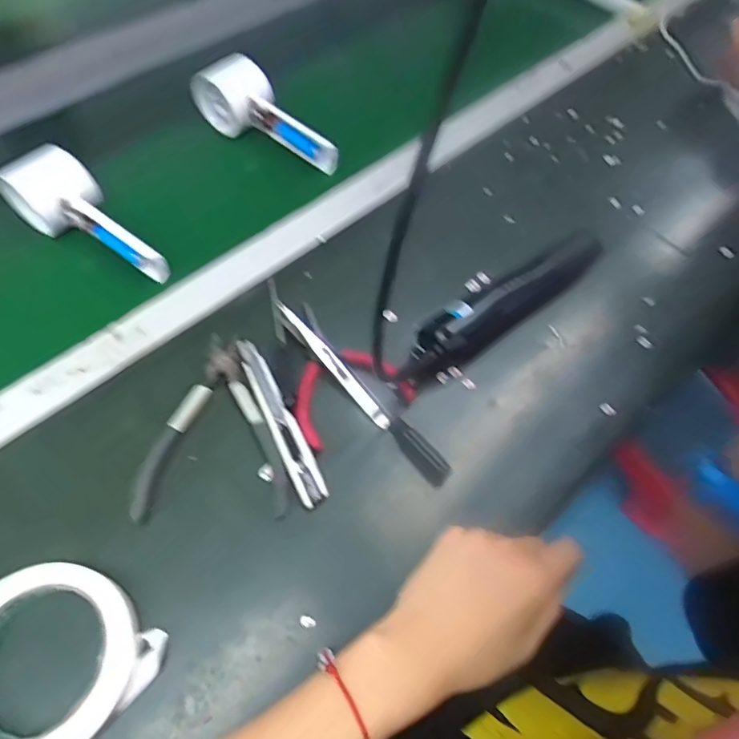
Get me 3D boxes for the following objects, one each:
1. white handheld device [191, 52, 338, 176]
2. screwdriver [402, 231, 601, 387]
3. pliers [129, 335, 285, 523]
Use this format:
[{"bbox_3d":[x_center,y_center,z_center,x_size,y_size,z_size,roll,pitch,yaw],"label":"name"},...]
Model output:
[{"bbox_3d":[-0.104,-0.264,0.538,0.171,0.059,0.052,34,63,1],"label":"white handheld device"},{"bbox_3d":[0.120,-0.055,0.437,0.220,0.043,0.036,-29,67,-19],"label":"screwdriver"},{"bbox_3d":[-0.117,0.038,0.375,0.101,0.009,0.139,-4,61,-6],"label":"pliers"}]

